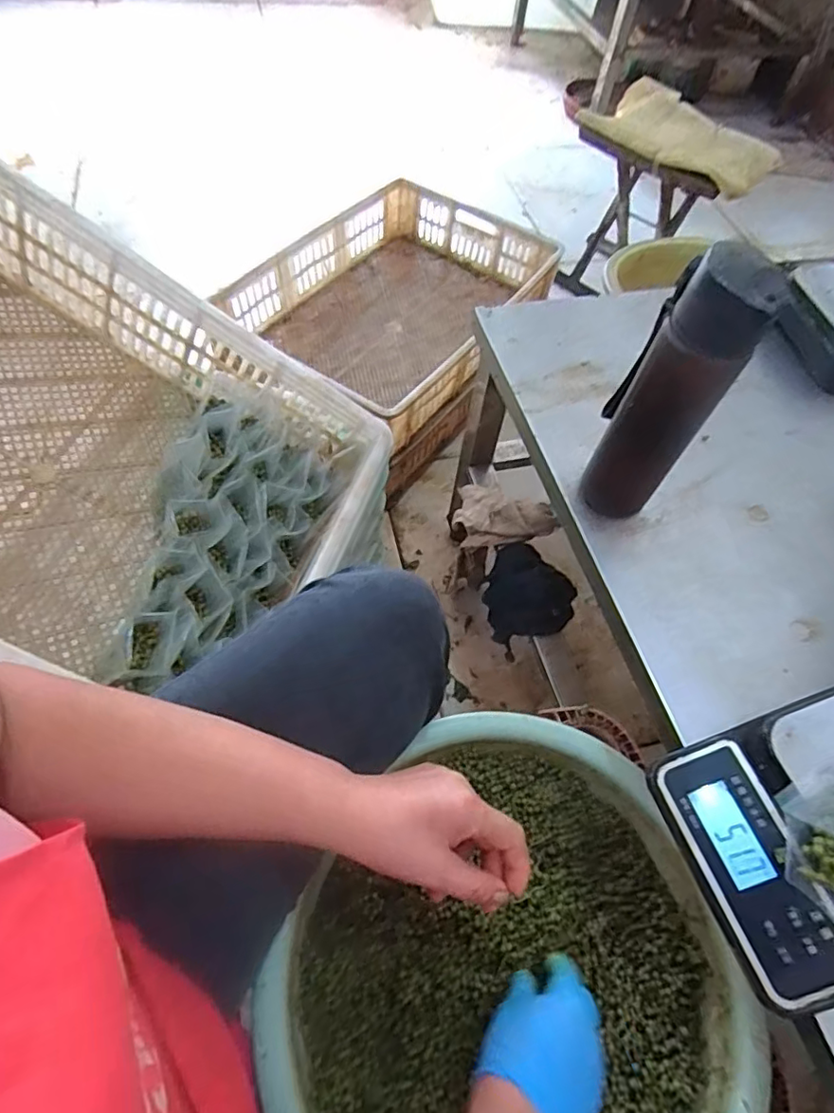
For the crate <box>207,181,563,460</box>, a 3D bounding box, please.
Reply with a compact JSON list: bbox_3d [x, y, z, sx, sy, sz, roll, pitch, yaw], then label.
[{"bbox_3d":[-0.029,-0.499,1.123,0.426,0.123,0.617,33,62,14],"label":"crate"}]

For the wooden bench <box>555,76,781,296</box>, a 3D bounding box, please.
[{"bbox_3d":[0.570,-0.851,1.410,0.276,0.333,0.414,-38,69,-24],"label":"wooden bench"}]

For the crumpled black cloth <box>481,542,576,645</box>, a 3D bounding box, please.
[{"bbox_3d":[0.148,0.054,0.783,0.121,0.082,0.112,33,62,15],"label":"crumpled black cloth"}]

